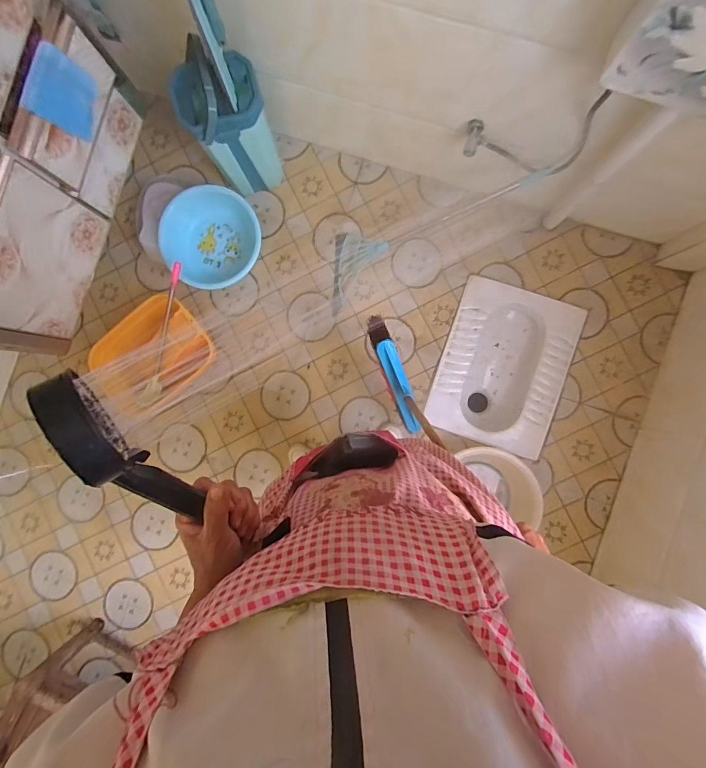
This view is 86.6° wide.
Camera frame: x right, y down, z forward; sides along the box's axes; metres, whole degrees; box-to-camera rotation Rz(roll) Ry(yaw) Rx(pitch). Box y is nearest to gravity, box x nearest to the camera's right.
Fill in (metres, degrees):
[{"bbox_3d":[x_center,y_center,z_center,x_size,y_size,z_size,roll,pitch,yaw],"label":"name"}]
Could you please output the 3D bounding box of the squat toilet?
[{"bbox_3d":[0.535,-0.057,1.390,0.438,0.164,0.555,18,90,2],"label":"squat toilet"}]

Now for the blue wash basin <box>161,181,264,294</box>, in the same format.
[{"bbox_3d":[-0.494,-0.509,1.326,0.348,0.177,0.311,-22,89,2],"label":"blue wash basin"}]

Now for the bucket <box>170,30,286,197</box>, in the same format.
[{"bbox_3d":[-0.363,-0.775,1.133,0.221,0.429,0.201,0,89,2],"label":"bucket"}]

